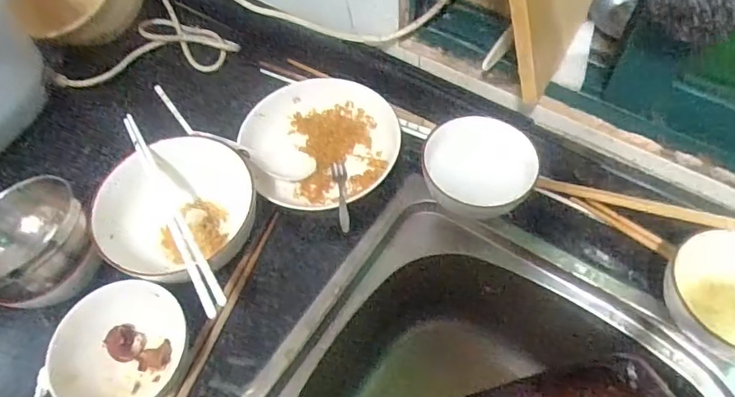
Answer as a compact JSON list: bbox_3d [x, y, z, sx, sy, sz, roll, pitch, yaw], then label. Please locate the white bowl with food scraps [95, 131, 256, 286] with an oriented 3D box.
[{"bbox_3d":[-0.174,0.013,0.504,0.143,0.088,0.148,-2,58,3],"label":"white bowl with food scraps"}]

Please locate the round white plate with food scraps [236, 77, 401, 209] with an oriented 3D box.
[{"bbox_3d":[-0.051,-0.068,0.570,0.166,0.032,0.167,-2,58,2],"label":"round white plate with food scraps"}]

